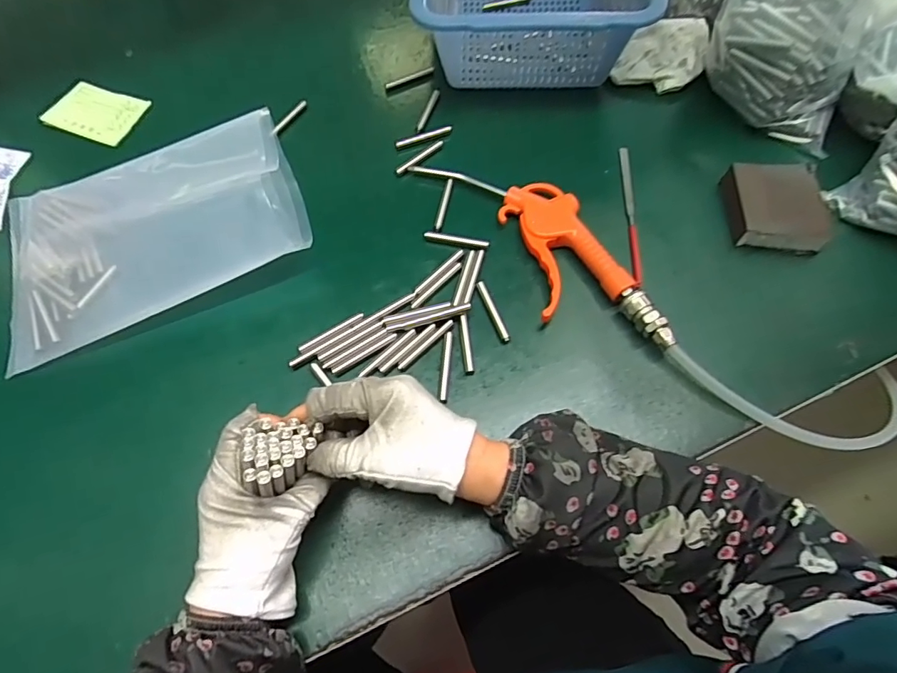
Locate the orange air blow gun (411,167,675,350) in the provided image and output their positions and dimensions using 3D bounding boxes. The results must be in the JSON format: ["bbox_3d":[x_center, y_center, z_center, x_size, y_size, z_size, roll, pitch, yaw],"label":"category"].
[{"bbox_3d":[0.079,-0.083,0.428,0.091,0.025,0.260,-27,67,-10],"label":"orange air blow gun"}]

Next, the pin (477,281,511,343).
[{"bbox_3d":[0.037,-0.021,0.410,0.008,0.006,0.058,-21,66,-7],"label":"pin"}]

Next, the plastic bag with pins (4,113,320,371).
[{"bbox_3d":[-0.268,-0.106,0.431,0.260,0.069,0.185,-21,66,-7],"label":"plastic bag with pins"}]

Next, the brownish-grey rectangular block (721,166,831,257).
[{"bbox_3d":[0.284,-0.113,0.428,0.073,0.027,0.078,4,65,5],"label":"brownish-grey rectangular block"}]

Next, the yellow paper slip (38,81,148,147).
[{"bbox_3d":[-0.378,-0.242,0.535,0.095,0.007,0.068,21,67,12],"label":"yellow paper slip"}]

